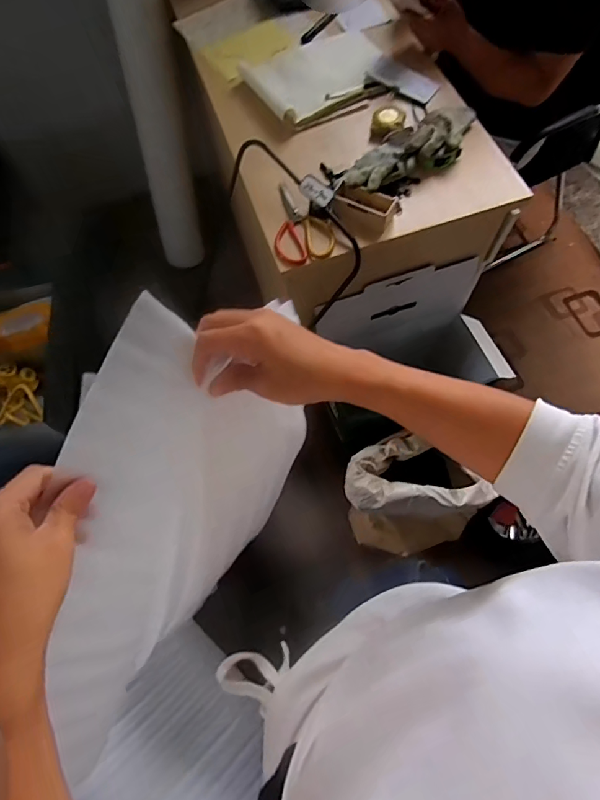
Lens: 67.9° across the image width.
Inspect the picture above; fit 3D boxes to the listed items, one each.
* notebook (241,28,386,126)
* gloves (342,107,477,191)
[{"bbox_3d":[0.041,-0.701,0.950,0.286,0.034,0.225,-28,67,-9],"label":"notebook"},{"bbox_3d":[0.212,-0.472,0.844,0.322,0.054,0.115,-32,68,-11],"label":"gloves"}]

